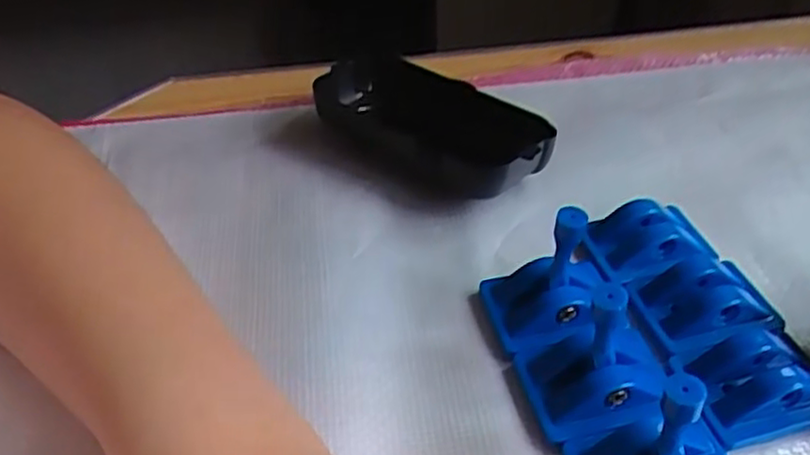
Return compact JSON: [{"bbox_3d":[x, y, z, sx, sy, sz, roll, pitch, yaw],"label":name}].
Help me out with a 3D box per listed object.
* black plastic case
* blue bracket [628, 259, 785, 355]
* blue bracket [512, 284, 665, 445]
[{"bbox_3d":[0.008,-0.048,0.329,0.120,0.030,0.051,31,50,34],"label":"black plastic case"},{"bbox_3d":[0.104,0.027,0.247,0.041,0.018,0.030,-10,40,-10],"label":"blue bracket"},{"bbox_3d":[0.060,0.036,0.212,0.042,0.042,0.037,-8,40,-8],"label":"blue bracket"}]

